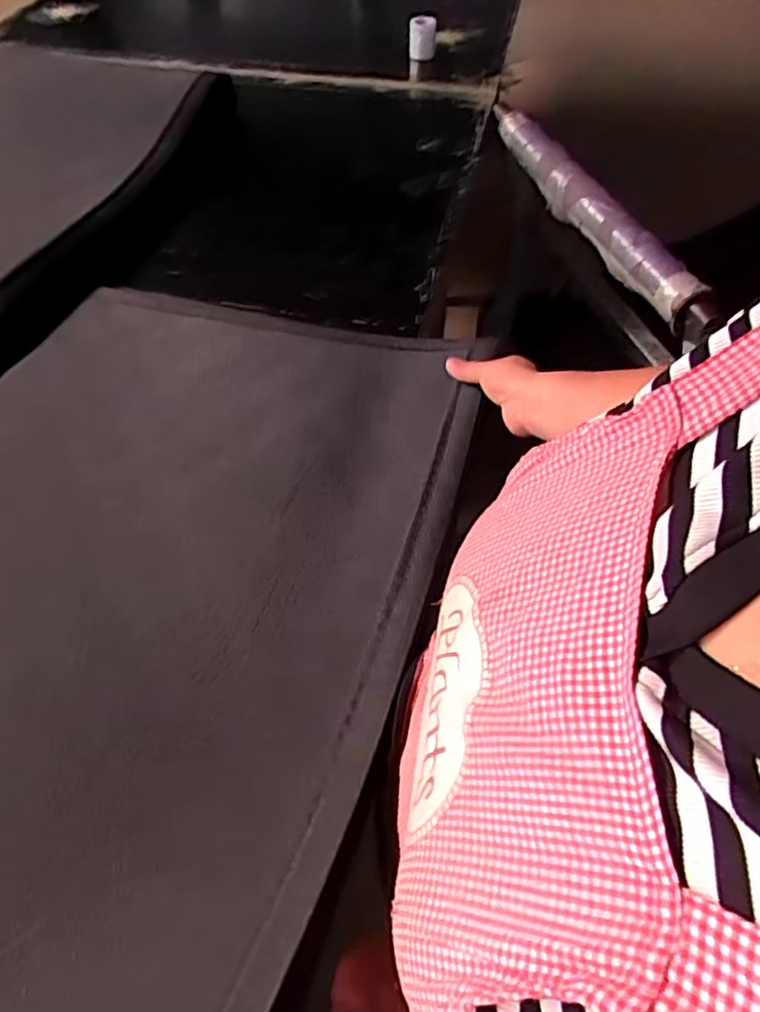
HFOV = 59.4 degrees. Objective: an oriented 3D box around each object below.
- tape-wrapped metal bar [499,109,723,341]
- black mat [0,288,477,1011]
[{"bbox_3d":[0.332,-0.489,1.084,0.055,0.068,0.636,-17,55,-11],"label":"tape-wrapped metal bar"},{"bbox_3d":[-0.253,0.052,0.561,0.548,0.168,0.825,12,58,12],"label":"black mat"}]

